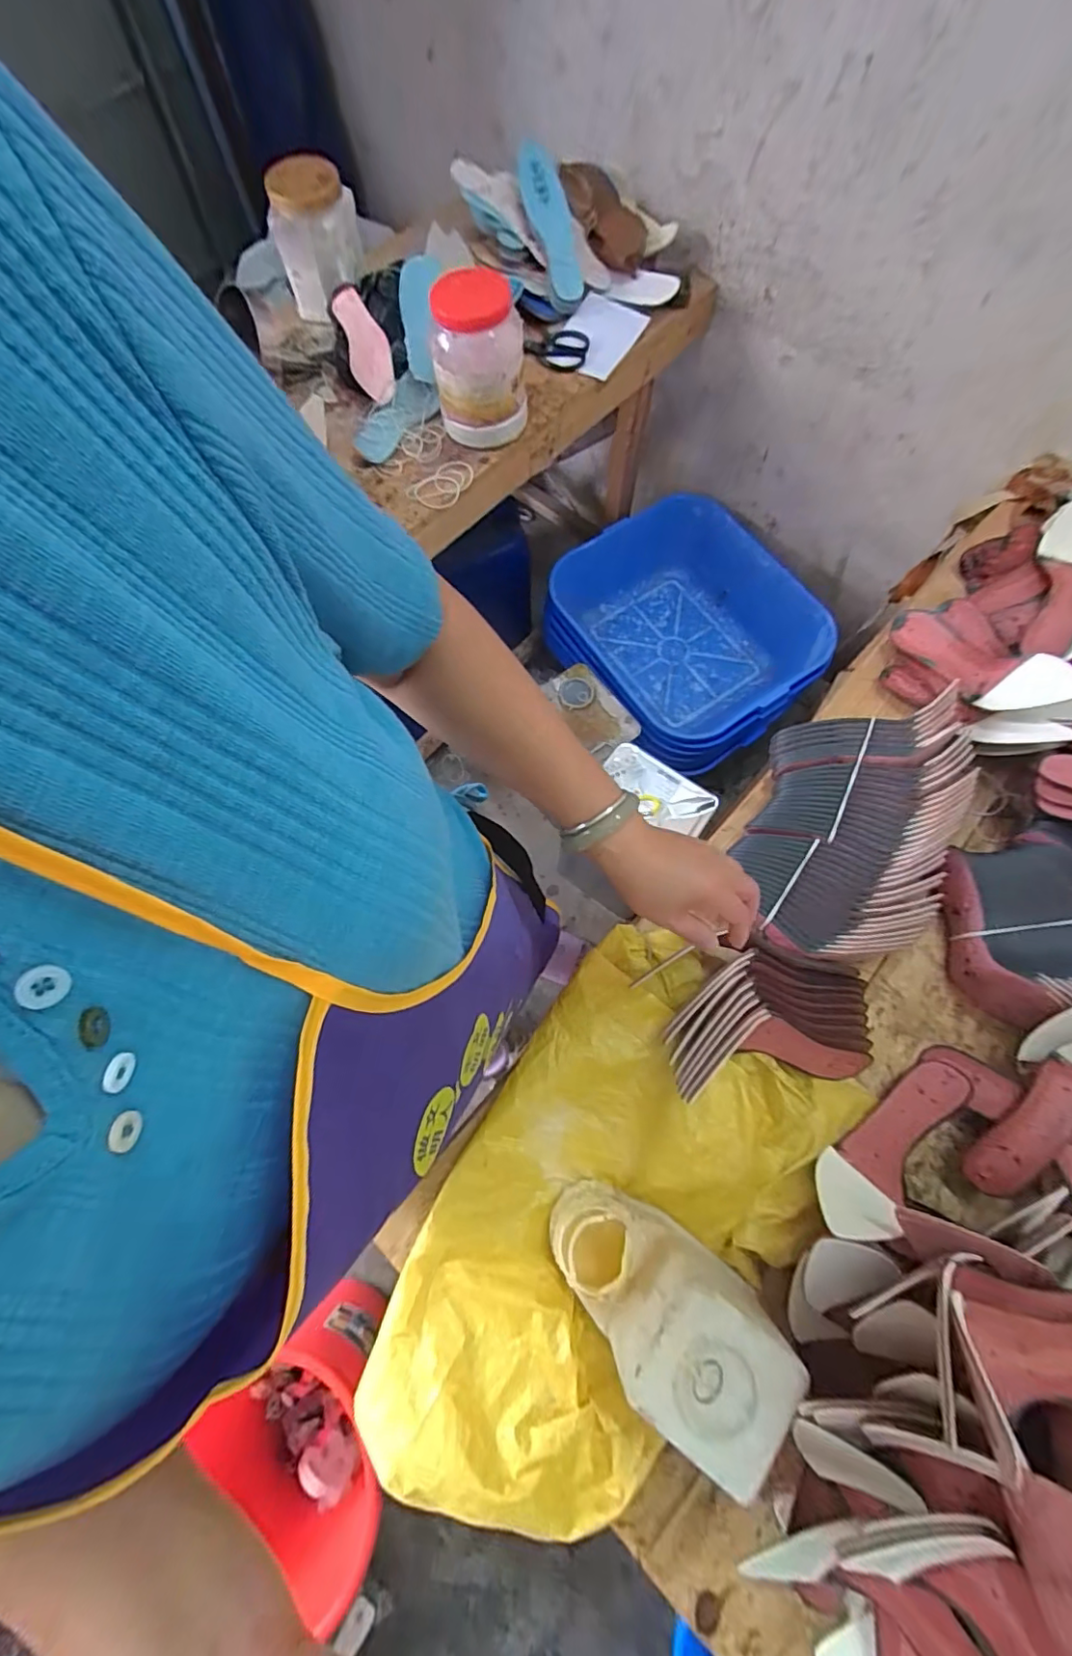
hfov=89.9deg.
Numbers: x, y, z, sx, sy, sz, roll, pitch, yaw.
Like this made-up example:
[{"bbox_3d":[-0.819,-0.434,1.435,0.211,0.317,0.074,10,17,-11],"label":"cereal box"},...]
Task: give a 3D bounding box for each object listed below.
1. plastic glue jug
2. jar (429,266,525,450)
[{"bbox_3d":[0.109,0.418,0.473,0.205,0.108,0.109,38,76,12],"label":"plastic glue jug"},{"bbox_3d":[-0.088,-0.732,0.845,0.143,0.193,0.123,-5,72,-1],"label":"jar"}]

